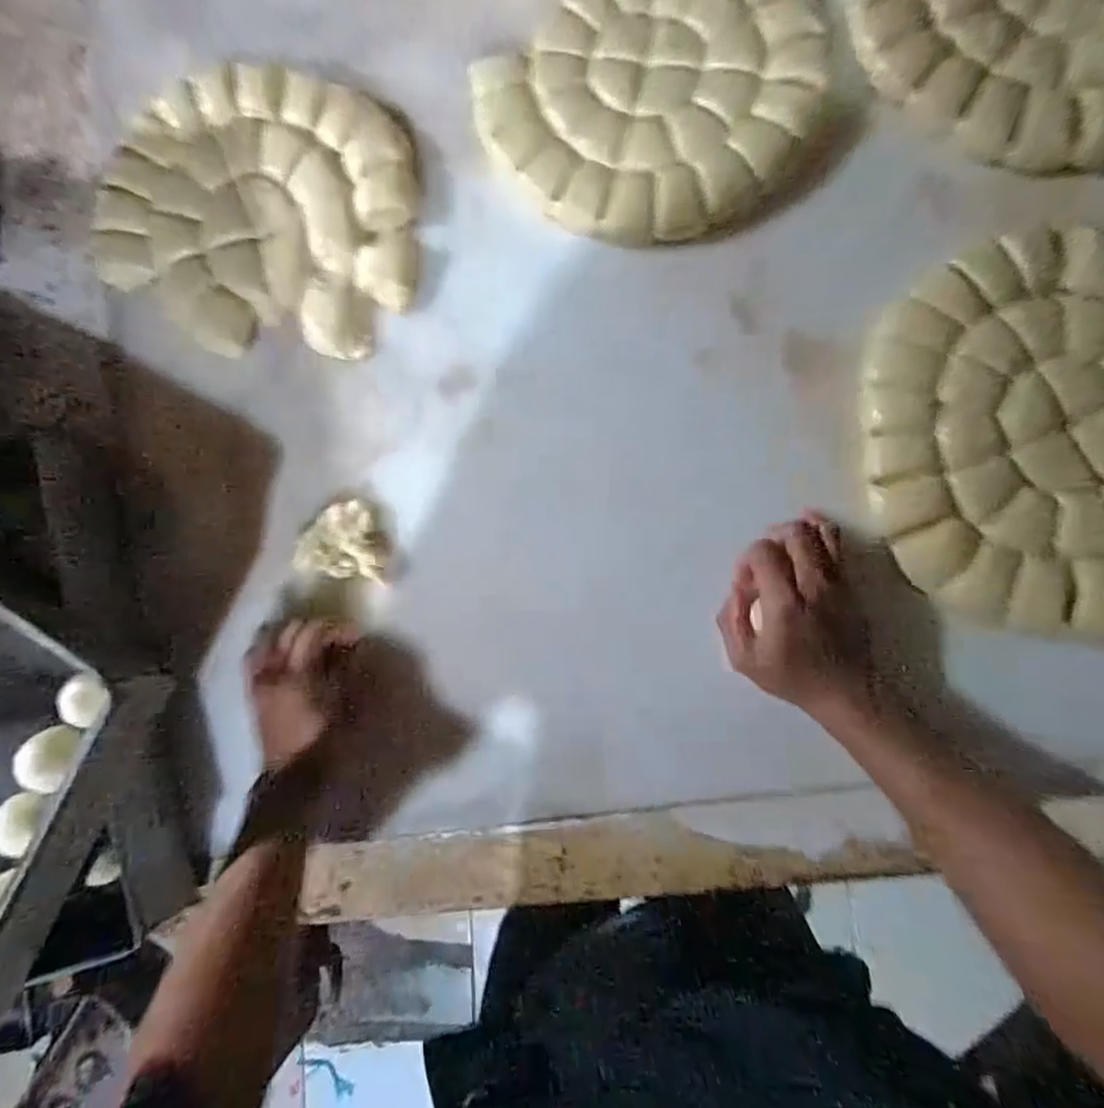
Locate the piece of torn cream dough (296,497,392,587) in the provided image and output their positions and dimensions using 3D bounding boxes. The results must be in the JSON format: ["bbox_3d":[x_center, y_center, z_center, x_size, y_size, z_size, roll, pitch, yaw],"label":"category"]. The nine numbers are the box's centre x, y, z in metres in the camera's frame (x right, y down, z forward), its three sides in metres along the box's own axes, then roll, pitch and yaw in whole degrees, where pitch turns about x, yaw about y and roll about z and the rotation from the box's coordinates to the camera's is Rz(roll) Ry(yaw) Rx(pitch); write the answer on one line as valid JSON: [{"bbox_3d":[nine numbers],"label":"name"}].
[{"bbox_3d":[-0.172,-0.011,0.523,0.067,0.023,0.063,6,87,9],"label":"piece of torn cream dough"}]

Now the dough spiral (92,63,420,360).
[{"bbox_3d":[-0.260,-0.304,0.556,0.291,0.021,0.246,4,86,9],"label":"dough spiral"}]

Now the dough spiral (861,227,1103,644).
[{"bbox_3d":[0.370,-0.088,0.442,0.272,0.022,0.281,4,86,9],"label":"dough spiral"}]

